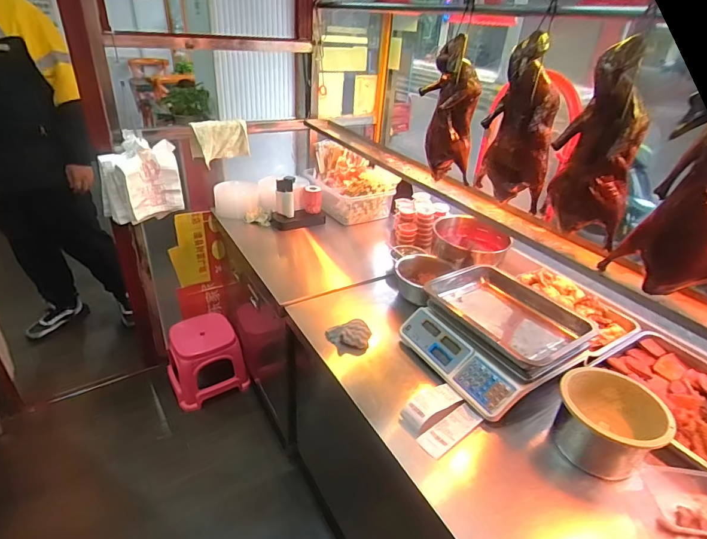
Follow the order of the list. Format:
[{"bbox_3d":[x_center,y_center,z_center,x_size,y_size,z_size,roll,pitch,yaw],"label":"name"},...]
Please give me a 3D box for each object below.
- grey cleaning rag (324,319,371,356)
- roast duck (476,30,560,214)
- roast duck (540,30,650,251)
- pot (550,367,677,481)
[{"bbox_3d":[-0.013,0.175,1.083,0.120,0.039,0.100,6,31,-1],"label":"grey cleaning rag"},{"bbox_3d":[0.379,-0.313,0.926,0.164,0.334,0.173,16,33,16],"label":"roast duck"},{"bbox_3d":[0.462,-0.223,0.773,0.163,0.338,0.209,22,35,24],"label":"roast duck"},{"bbox_3d":[0.502,0.304,0.818,0.185,0.131,0.172,5,31,-3],"label":"pot"}]

